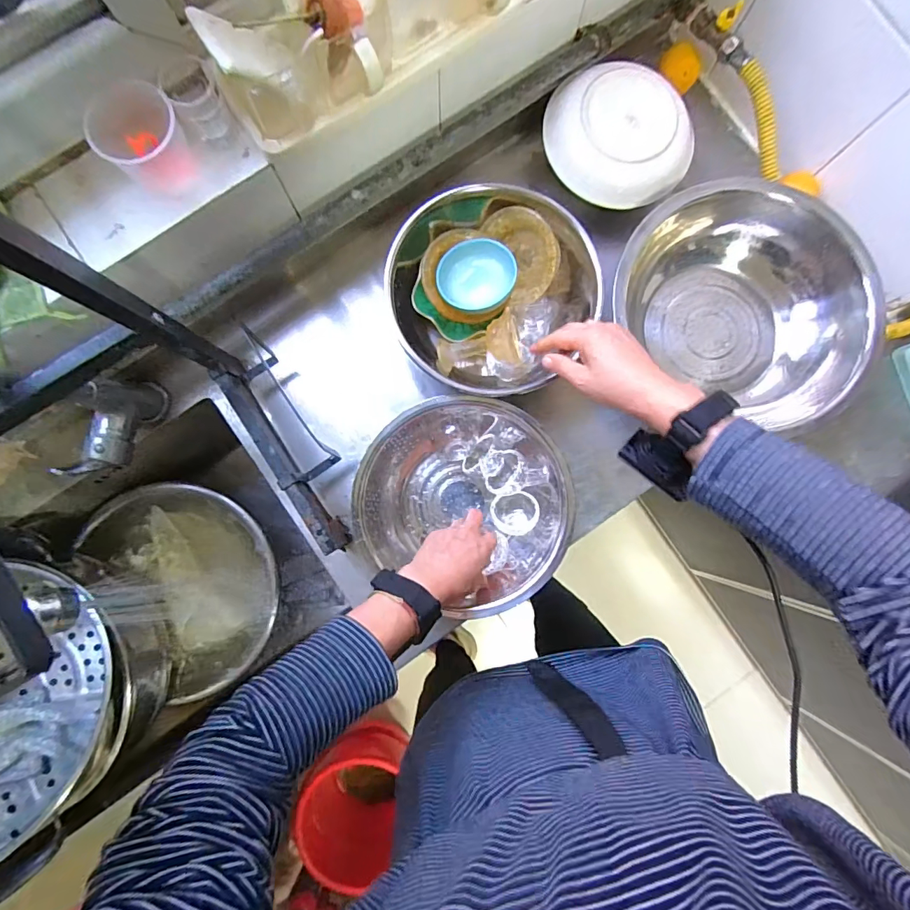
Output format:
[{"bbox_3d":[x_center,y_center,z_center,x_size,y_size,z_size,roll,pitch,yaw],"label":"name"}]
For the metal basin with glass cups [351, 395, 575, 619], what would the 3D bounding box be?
[{"bbox_3d":[0.013,0.051,0.547,0.243,0.071,0.222,0,85,-2],"label":"metal basin with glass cups"}]

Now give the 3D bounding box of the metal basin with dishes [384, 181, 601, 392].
[{"bbox_3d":[0.044,-0.197,0.555,0.232,0.096,0.218,0,85,-2],"label":"metal basin with dishes"}]

